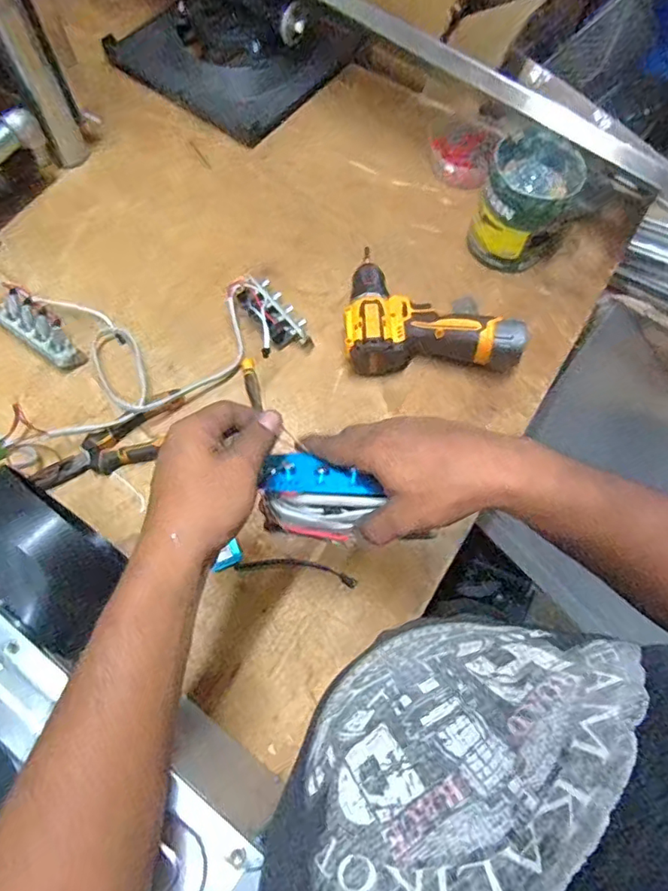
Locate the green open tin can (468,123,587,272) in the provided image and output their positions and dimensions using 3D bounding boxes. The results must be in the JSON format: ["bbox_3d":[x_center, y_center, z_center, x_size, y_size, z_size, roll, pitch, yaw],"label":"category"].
[{"bbox_3d":[0.236,-0.298,0.688,0.110,0.120,0.108,1,68,-3],"label":"green open tin can"}]

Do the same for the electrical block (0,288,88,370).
[{"bbox_3d":[-0.354,-0.141,0.655,0.121,0.035,0.042,35,70,10],"label":"electrical block"}]

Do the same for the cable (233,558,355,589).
[{"bbox_3d":[-0.040,0.131,0.581,0.128,0.004,0.020,9,68,0],"label":"cable"}]

